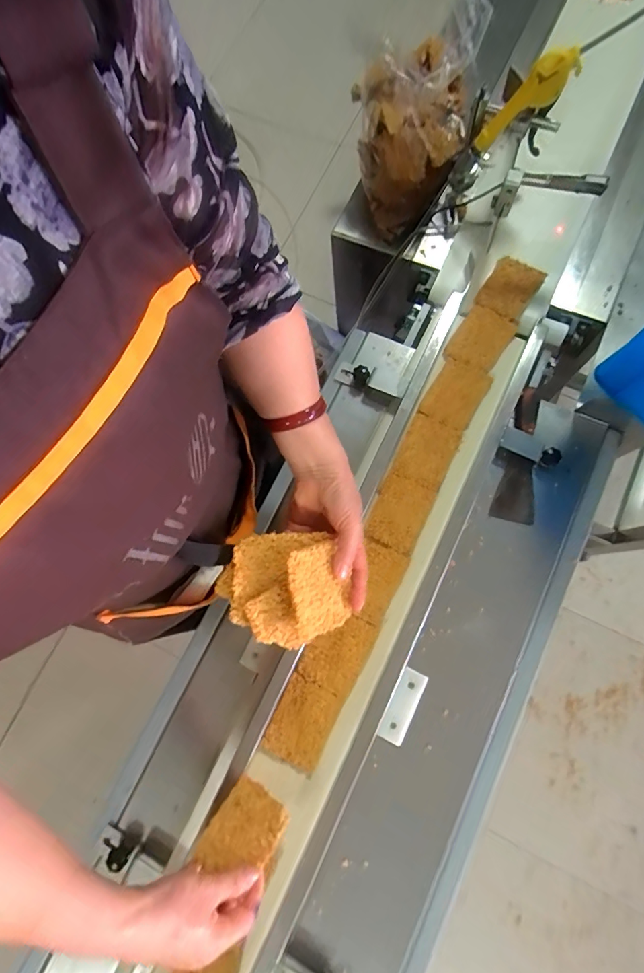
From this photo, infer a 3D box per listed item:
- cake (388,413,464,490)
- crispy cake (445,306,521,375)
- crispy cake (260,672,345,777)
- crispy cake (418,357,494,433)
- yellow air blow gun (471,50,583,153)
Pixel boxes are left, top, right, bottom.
[{"bbox_3d":[0.139,-0.046,0.596,0.067,0.015,0.089,25,80,9],"label":"cake"},{"bbox_3d":[0.219,-0.202,0.620,0.068,0.028,0.076,32,81,10],"label":"crispy cake"},{"bbox_3d":[-0.024,0.279,0.530,0.069,0.010,0.093,25,80,9],"label":"crispy cake"},{"bbox_3d":[0.182,-0.125,0.612,0.068,0.008,0.093,31,80,6],"label":"crispy cake"},{"bbox_3d":[0.257,-0.488,0.579,0.049,0.132,0.051,29,78,-22],"label":"yellow air blow gun"}]

